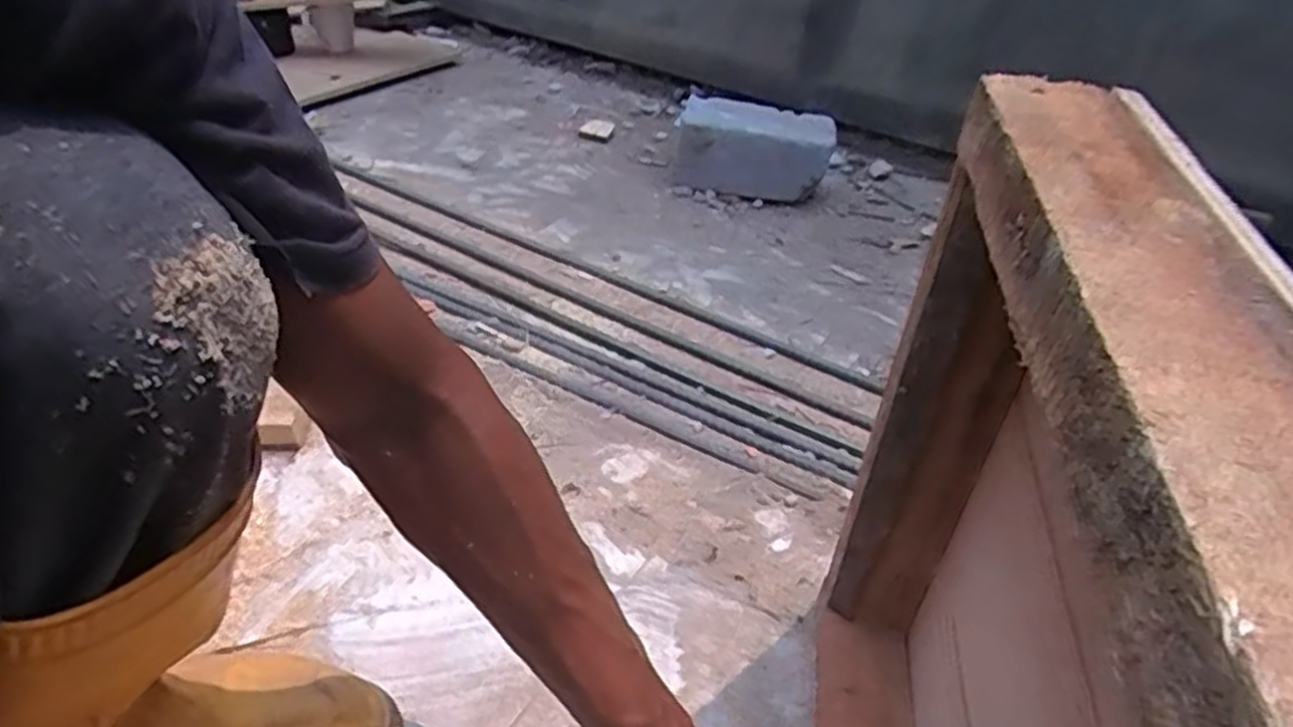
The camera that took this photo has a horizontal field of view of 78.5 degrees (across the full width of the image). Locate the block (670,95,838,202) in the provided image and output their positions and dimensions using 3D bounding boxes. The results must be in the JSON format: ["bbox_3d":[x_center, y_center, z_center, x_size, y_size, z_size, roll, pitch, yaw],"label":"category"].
[{"bbox_3d":[0.155,-0.311,1.173,0.236,0.113,0.124,13,39,10],"label":"block"}]

